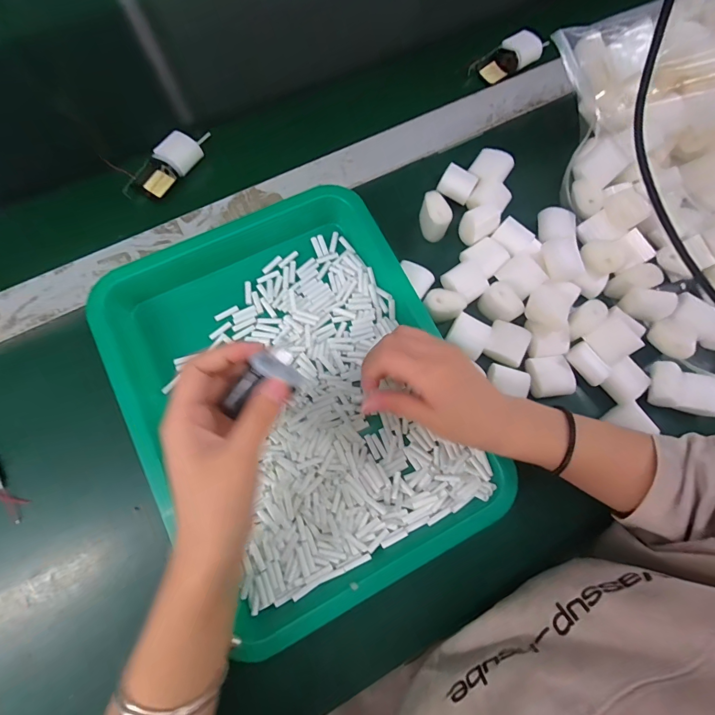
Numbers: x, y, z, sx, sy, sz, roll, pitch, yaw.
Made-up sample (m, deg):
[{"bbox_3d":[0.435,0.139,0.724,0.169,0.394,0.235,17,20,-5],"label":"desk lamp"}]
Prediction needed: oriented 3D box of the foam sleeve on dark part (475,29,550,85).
[{"bbox_3d":[0.187,-0.364,0.440,0.082,0.021,0.037,-36,81,-9],"label":"foam sleeve on dark part"}]

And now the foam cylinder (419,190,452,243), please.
[{"bbox_3d":[0.076,-0.139,0.361,0.023,0.030,0.035,-11,78,-5],"label":"foam cylinder"}]

